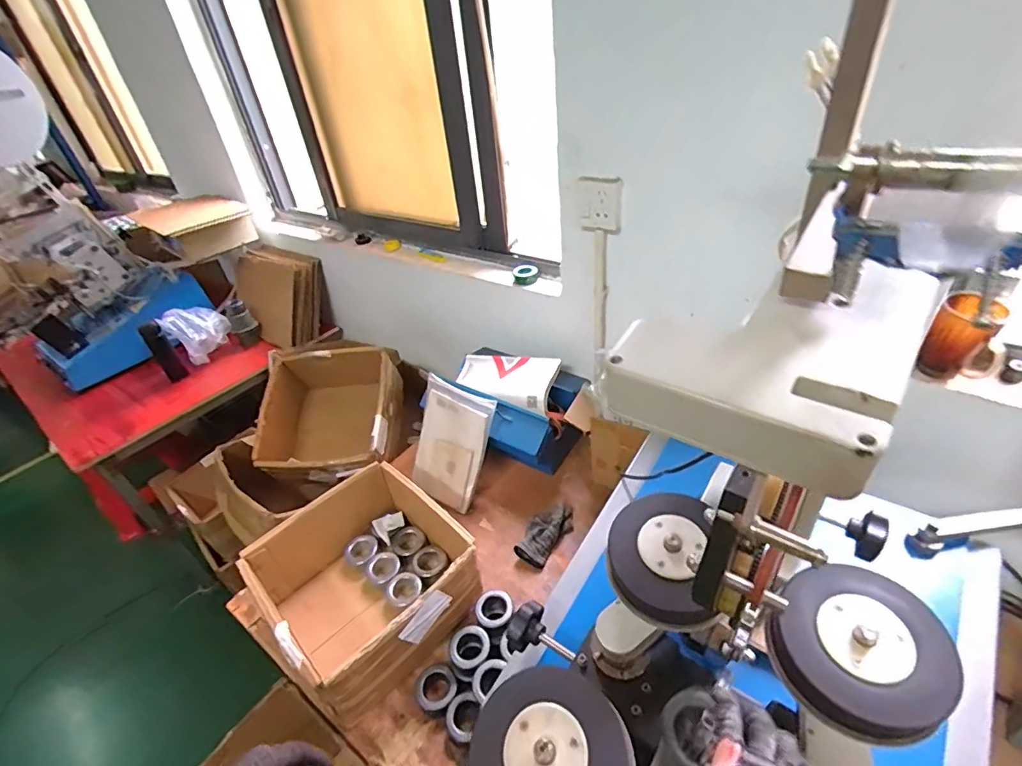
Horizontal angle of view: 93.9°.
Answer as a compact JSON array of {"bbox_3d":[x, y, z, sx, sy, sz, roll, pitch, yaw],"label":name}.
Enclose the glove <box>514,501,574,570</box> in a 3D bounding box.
[{"bbox_3d":[0.077,0.318,1.032,0.079,0.040,0.161,24,47,34],"label":"glove"}]

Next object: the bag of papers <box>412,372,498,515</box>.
[{"bbox_3d":[-0.147,0.143,1.128,0.193,0.261,0.041,22,13,31],"label":"bag of papers"}]

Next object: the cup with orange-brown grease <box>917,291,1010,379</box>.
[{"bbox_3d":[0.690,-0.064,0.723,0.090,0.112,0.068,27,49,37],"label":"cup with orange-brown grease"}]

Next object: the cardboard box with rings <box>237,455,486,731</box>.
[{"bbox_3d":[-0.263,0.368,0.909,0.335,0.173,0.348,24,47,35],"label":"cardboard box with rings"}]

